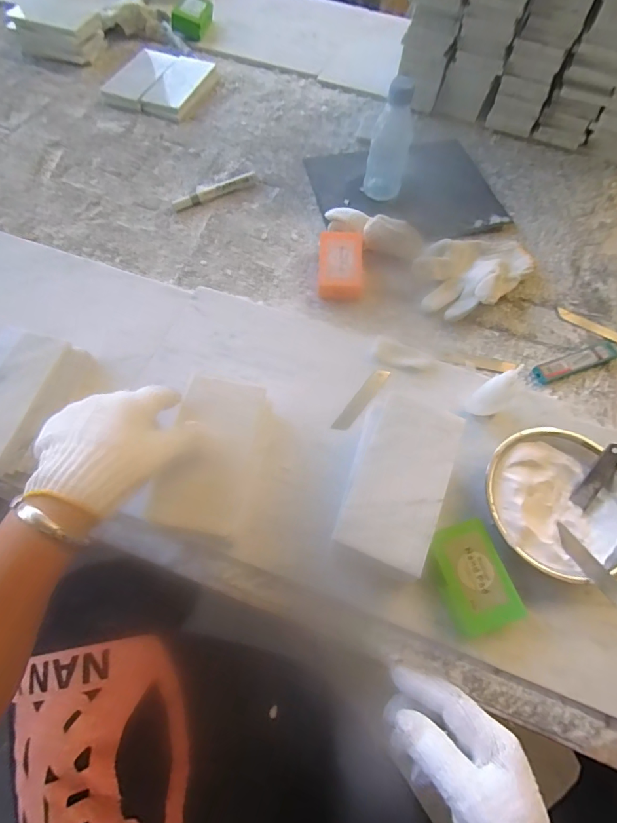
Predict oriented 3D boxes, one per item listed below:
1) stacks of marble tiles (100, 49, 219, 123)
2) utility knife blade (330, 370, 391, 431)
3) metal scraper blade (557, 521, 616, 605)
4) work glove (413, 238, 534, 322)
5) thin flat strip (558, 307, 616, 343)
[{"bbox_3d":[-0.263,-0.603,0.777,0.159,0.023,0.160,19,66,6],"label":"stacks of marble tiles"},{"bbox_3d":[0.062,-0.014,0.499,0.018,0.006,0.094,35,71,13],"label":"utility knife blade"},{"bbox_3d":[0.267,0.146,0.407,0.017,0.009,0.084,-22,49,-10],"label":"metal scraper blade"},{"bbox_3d":[0.226,-0.198,0.588,0.179,0.048,0.117,-42,73,-17],"label":"work glove"},{"bbox_3d":[0.386,-0.113,0.577,0.098,0.004,0.016,30,76,10],"label":"thin flat strip"}]

